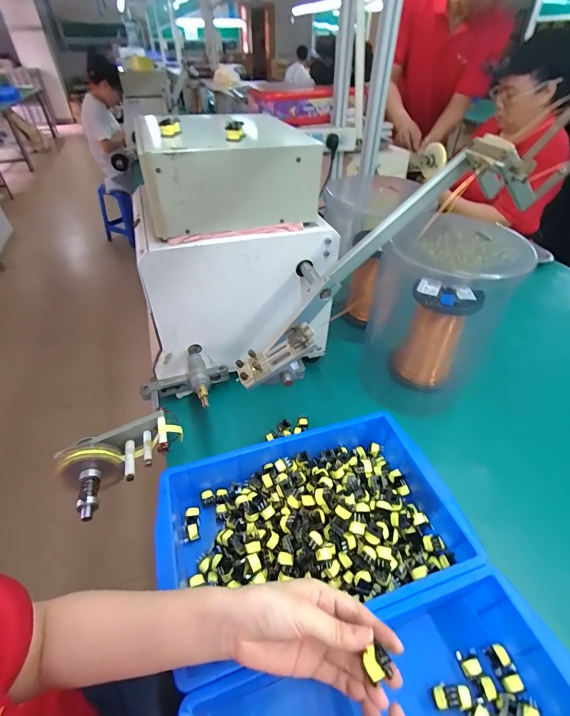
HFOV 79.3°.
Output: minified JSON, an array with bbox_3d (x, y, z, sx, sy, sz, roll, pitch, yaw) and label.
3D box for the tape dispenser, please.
[{"bbox_3d":[-0.256,0.165,0.557,0.173,0.086,0.099,-28,49,-27],"label":"tape dispenser"}]

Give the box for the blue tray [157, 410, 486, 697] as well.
[{"bbox_3d":[0.038,0.212,0.458,0.368,0.085,0.238,-14,44,-14],"label":"blue tray"}]

